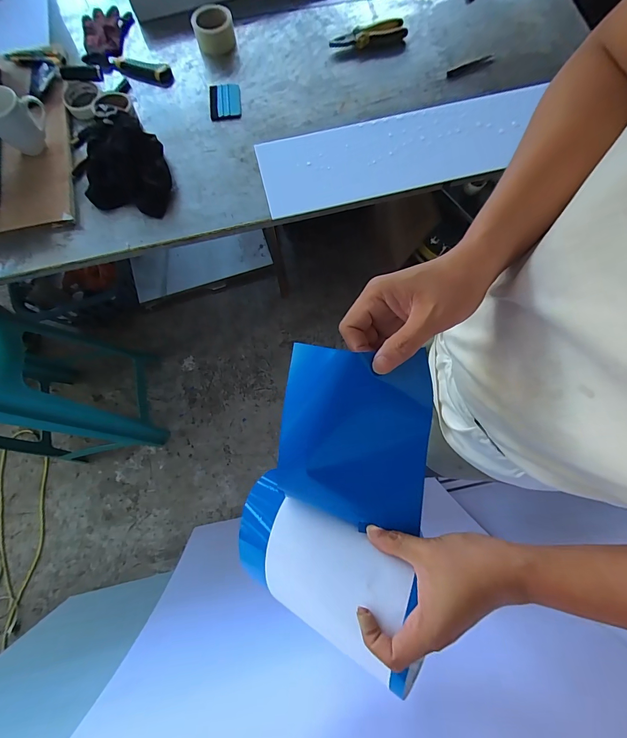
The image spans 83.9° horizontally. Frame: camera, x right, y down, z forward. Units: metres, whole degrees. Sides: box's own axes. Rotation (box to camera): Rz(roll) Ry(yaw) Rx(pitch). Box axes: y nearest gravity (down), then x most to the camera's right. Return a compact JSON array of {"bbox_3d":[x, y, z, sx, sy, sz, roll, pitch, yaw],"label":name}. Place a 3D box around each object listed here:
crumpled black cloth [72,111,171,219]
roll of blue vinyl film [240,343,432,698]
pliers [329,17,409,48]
[{"bbox_3d":[-0.407,-0.430,0.749,0.193,0.070,0.218,-37,78,-7],"label":"crumpled black cloth"},{"bbox_3d":[0.023,0.123,0.333,0.170,0.139,0.249,14,77,5],"label":"roll of blue vinyl film"},{"bbox_3d":[0.135,-0.825,0.864,0.189,0.017,0.060,-17,77,-3],"label":"pliers"}]

